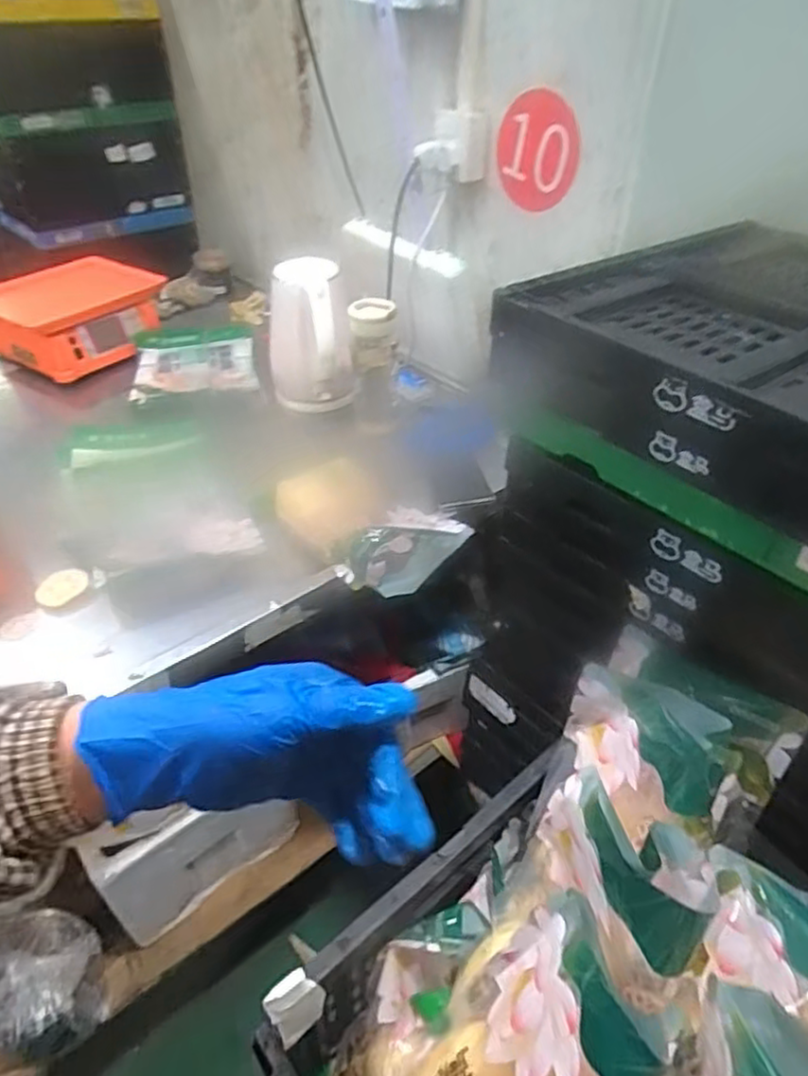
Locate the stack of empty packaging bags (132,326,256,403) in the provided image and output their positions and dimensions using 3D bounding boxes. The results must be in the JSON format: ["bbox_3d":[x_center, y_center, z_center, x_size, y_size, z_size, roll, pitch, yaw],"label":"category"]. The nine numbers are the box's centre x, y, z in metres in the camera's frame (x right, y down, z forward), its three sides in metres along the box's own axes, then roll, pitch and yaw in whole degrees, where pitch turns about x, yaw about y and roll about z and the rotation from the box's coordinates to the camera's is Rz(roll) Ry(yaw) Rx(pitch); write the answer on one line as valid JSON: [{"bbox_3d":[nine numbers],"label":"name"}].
[{"bbox_3d":[-0.398,-0.326,1.271,0.225,0.055,0.285,-6,35,-12],"label":"stack of empty packaging bags"}]

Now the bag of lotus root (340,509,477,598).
[{"bbox_3d":[-0.005,0.010,0.779,0.161,0.078,0.078,-23,42,-32],"label":"bag of lotus root"}]

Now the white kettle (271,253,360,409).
[{"bbox_3d":[-0.156,-0.341,1.112,0.133,0.200,0.167,-5,35,-11],"label":"white kettle"}]

